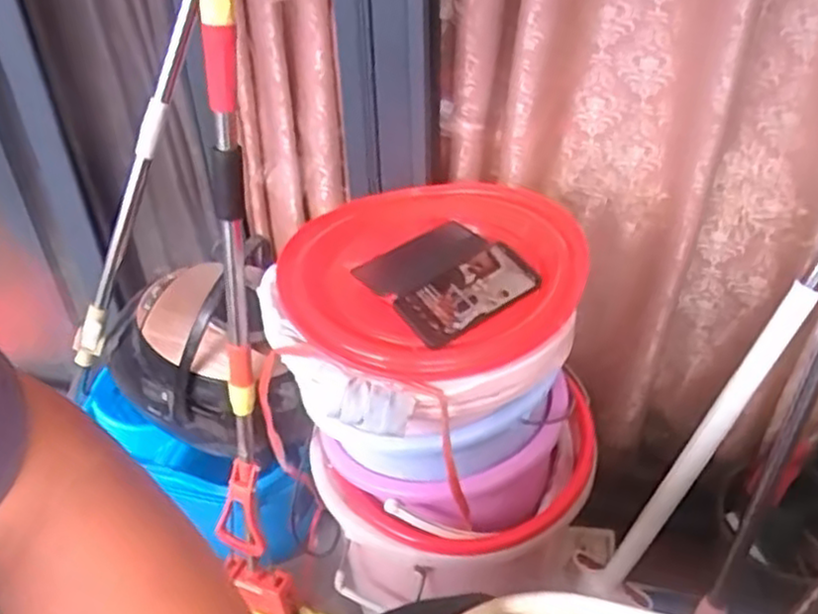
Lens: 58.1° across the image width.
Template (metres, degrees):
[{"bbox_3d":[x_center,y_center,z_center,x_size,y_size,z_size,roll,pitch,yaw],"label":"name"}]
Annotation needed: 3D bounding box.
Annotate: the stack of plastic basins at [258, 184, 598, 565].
[{"bbox_3d":[0.036,0.065,0.937,0.381,0.295,0.372,-3,37,-1],"label":"stack of plastic basins"}]

